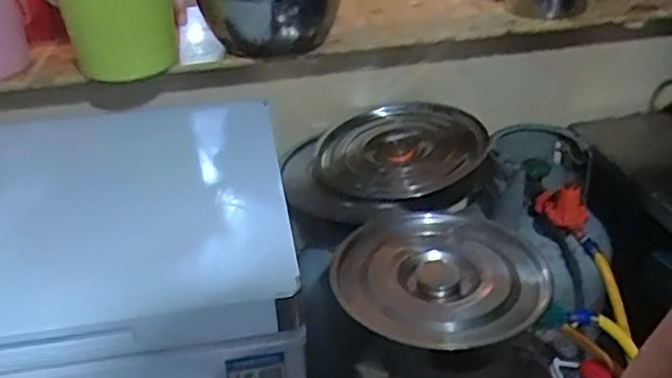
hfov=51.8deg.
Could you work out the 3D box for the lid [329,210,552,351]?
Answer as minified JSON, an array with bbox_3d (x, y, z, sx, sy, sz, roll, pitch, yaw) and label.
[{"bbox_3d":[0.138,0.112,0.965,0.274,0.044,0.269,-2,30,1],"label":"lid"}]

